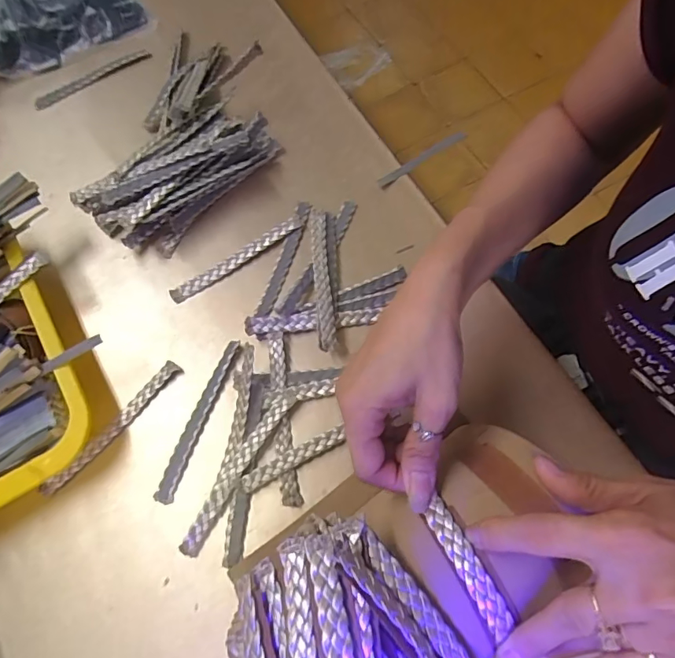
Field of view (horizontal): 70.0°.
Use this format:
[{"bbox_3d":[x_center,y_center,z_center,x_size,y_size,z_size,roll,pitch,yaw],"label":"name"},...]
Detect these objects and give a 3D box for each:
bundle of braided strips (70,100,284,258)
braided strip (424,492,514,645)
[{"bbox_3d":[-0.147,-0.149,0.456,0.081,0.049,0.176,42,75,16],"label":"bundle of braided strips"},{"bbox_3d":[0.066,0.121,0.249,0.014,0.016,0.069,-26,60,-8],"label":"braided strip"}]

